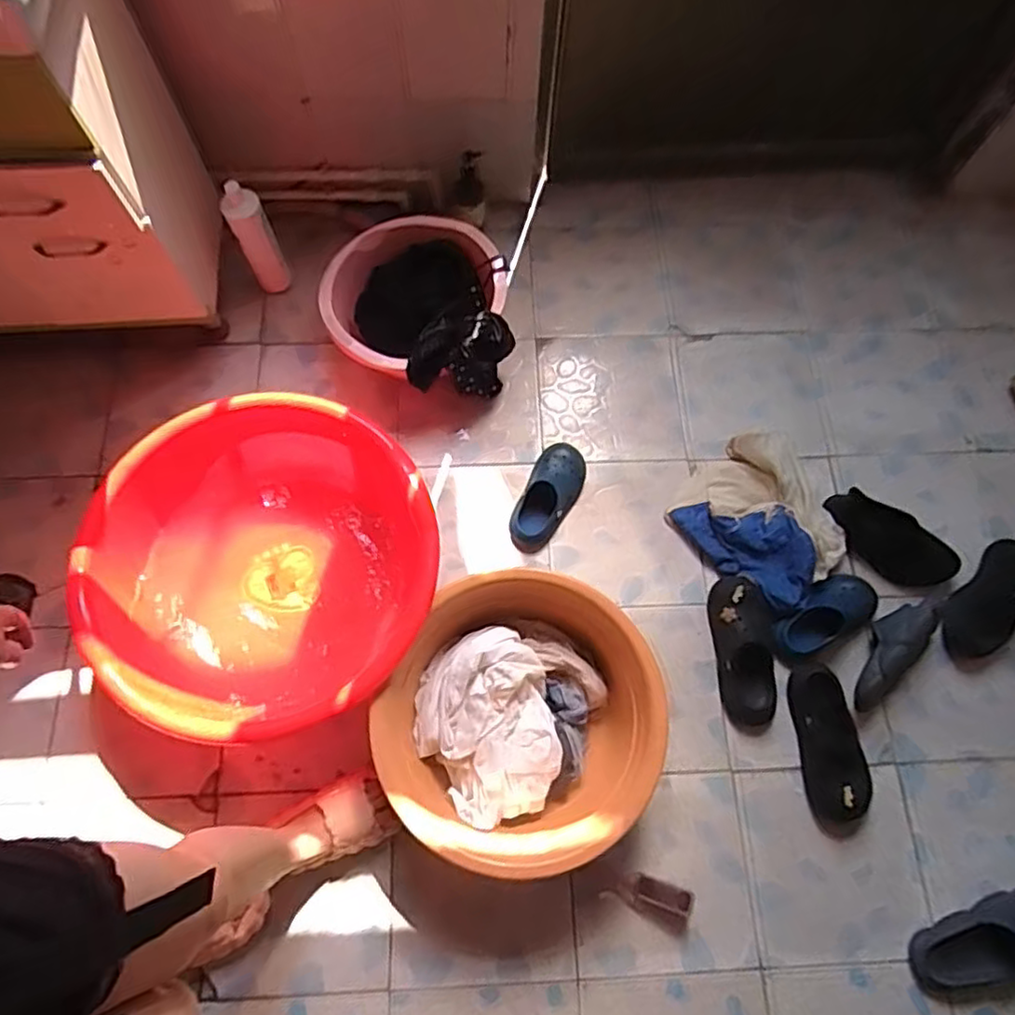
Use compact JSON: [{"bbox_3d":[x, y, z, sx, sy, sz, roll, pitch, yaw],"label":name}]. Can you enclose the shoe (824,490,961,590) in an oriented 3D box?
[{"bbox_3d":[0.741,0.068,1.298,0.263,0.082,0.099,35,73,10],"label":"shoe"}]

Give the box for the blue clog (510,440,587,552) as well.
[{"bbox_3d":[0.080,-0.020,1.323,0.096,0.066,0.222,27,72,8],"label":"blue clog"}]

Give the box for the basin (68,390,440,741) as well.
[{"bbox_3d":[-0.414,0.105,1.174,0.567,0.216,0.539,0,71,-1],"label":"basin"}]

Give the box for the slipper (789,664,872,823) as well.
[{"bbox_3d":[0.563,0.414,1.178,0.108,0.068,0.262,-8,71,-4],"label":"slipper"}]

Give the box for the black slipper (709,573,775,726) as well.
[{"bbox_3d":[0.440,0.259,1.226,0.112,0.076,0.266,-4,71,-3],"label":"black slipper"}]

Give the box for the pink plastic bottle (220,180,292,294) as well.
[{"bbox_3d":[-0.520,-0.556,1.394,0.083,0.244,0.072,-23,73,-9],"label":"pink plastic bottle"}]

